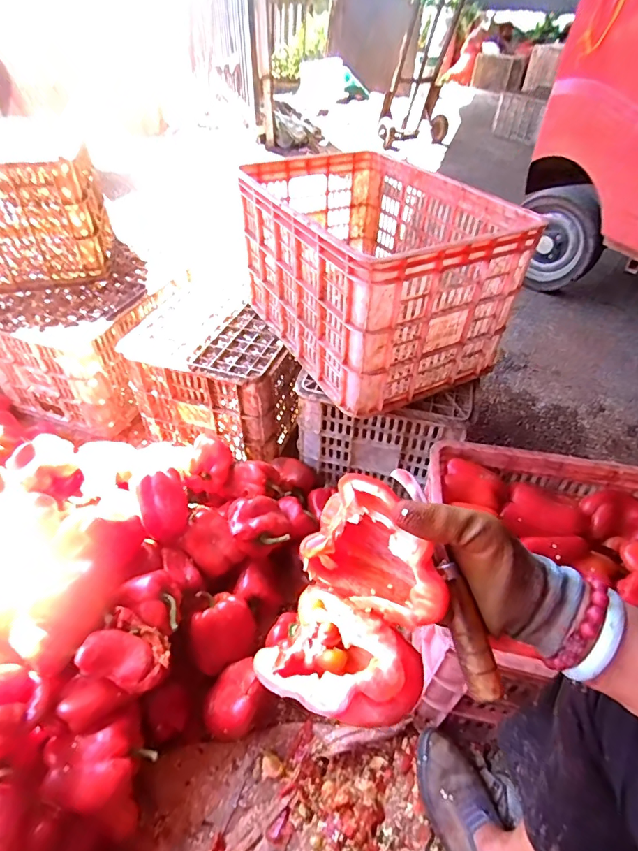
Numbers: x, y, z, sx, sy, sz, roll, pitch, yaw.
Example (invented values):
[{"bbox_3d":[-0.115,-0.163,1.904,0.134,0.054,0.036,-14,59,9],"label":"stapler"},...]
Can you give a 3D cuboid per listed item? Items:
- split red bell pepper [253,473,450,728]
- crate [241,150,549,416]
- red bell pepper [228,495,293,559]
[{"bbox_3d":[0.031,0.131,0.336,0.118,0.063,0.172,21,80,19],"label":"split red bell pepper"},{"bbox_3d":[0.088,-0.330,0.882,0.360,0.276,0.542,-17,48,-20],"label":"crate"},{"bbox_3d":[-0.107,0.179,0.797,0.110,0.069,0.089,-4,45,-7],"label":"red bell pepper"}]

